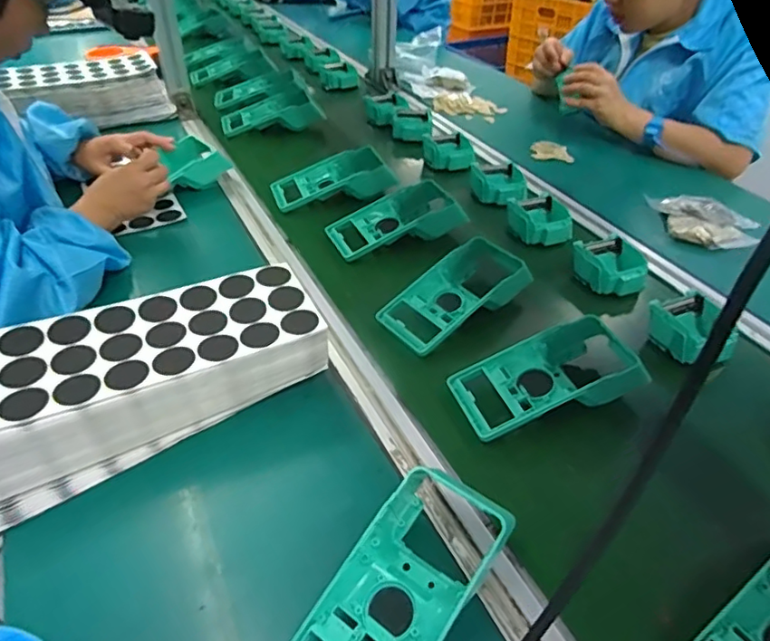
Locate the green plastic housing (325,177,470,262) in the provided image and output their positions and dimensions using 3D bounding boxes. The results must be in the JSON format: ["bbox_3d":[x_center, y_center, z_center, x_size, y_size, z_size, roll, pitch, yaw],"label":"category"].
[{"bbox_3d":[0.013,-0.139,0.769,0.181,0.048,0.098,-14,44,-17],"label":"green plastic housing"}]

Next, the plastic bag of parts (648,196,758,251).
[{"bbox_3d":[0.462,-0.143,0.809,0.150,0.030,0.118,18,44,17],"label":"plastic bag of parts"}]

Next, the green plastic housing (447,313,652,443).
[{"bbox_3d":[0.159,0.057,0.548,0.177,0.058,0.085,-13,43,-16],"label":"green plastic housing"}]

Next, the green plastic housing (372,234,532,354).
[{"bbox_3d":[0.082,-0.029,0.645,0.176,0.049,0.090,-26,49,-28],"label":"green plastic housing"}]

